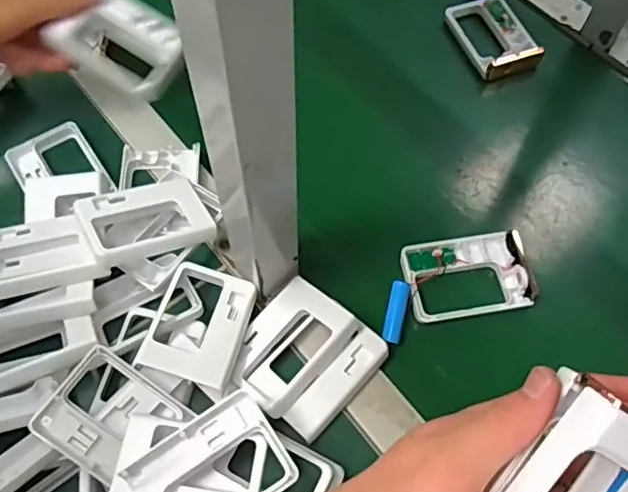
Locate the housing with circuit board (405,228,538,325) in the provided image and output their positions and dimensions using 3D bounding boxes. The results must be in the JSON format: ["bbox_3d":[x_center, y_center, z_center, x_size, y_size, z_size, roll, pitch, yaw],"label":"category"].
[{"bbox_3d":[0.125,0.022,0.481,0.099,0.017,0.070,-6,60,-9],"label":"housing with circuit board"}]

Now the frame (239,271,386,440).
[{"bbox_3d":[-0.006,0.082,0.437,0.093,0.025,0.094,33,62,14],"label":"frame"}]

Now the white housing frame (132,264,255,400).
[{"bbox_3d":[-0.084,0.058,0.436,0.067,0.019,0.092,16,52,1],"label":"white housing frame"}]

